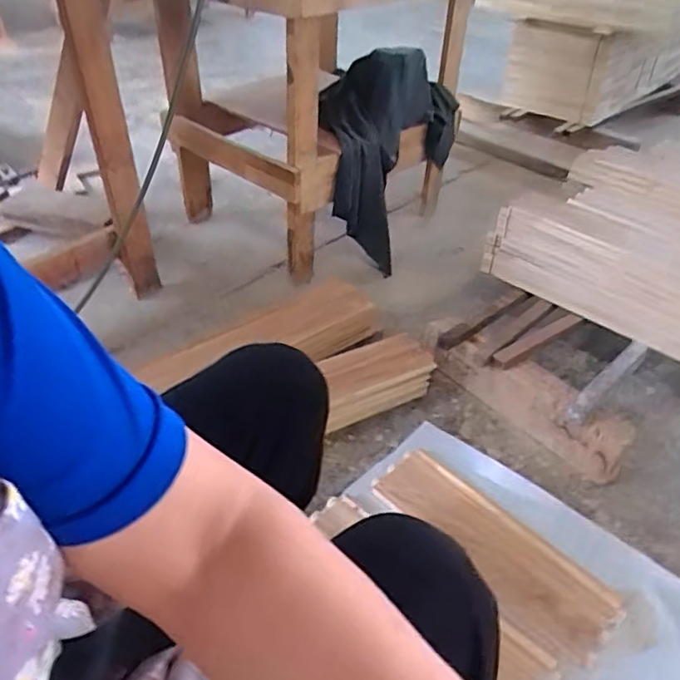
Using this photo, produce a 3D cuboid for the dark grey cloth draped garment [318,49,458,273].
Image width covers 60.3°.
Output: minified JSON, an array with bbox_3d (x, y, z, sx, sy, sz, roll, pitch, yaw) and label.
[{"bbox_3d":[0.114,-0.449,1.375,0.185,0.445,0.368,22,43,21],"label":"dark grey cloth draped garment"}]

